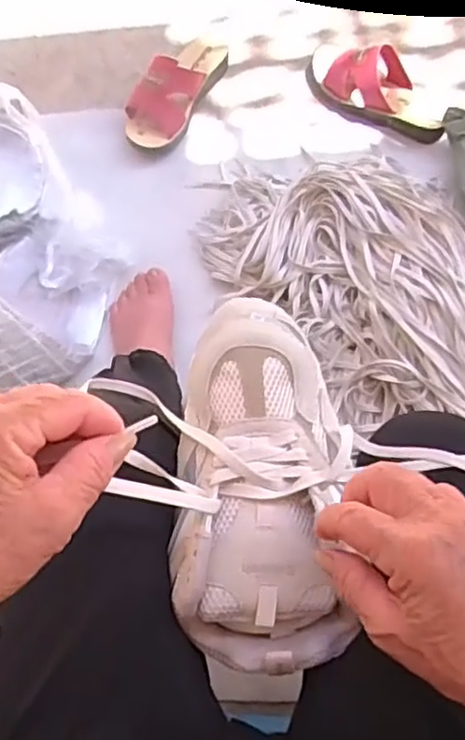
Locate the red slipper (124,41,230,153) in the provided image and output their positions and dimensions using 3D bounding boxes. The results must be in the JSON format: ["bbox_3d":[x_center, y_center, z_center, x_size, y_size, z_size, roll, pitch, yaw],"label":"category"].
[{"bbox_3d":[-0.084,-0.425,1.002,0.088,0.086,0.224,28,75,9],"label":"red slipper"}]

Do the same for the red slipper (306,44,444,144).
[{"bbox_3d":[0.215,-0.422,0.998,0.235,0.086,0.090,34,76,11],"label":"red slipper"}]

